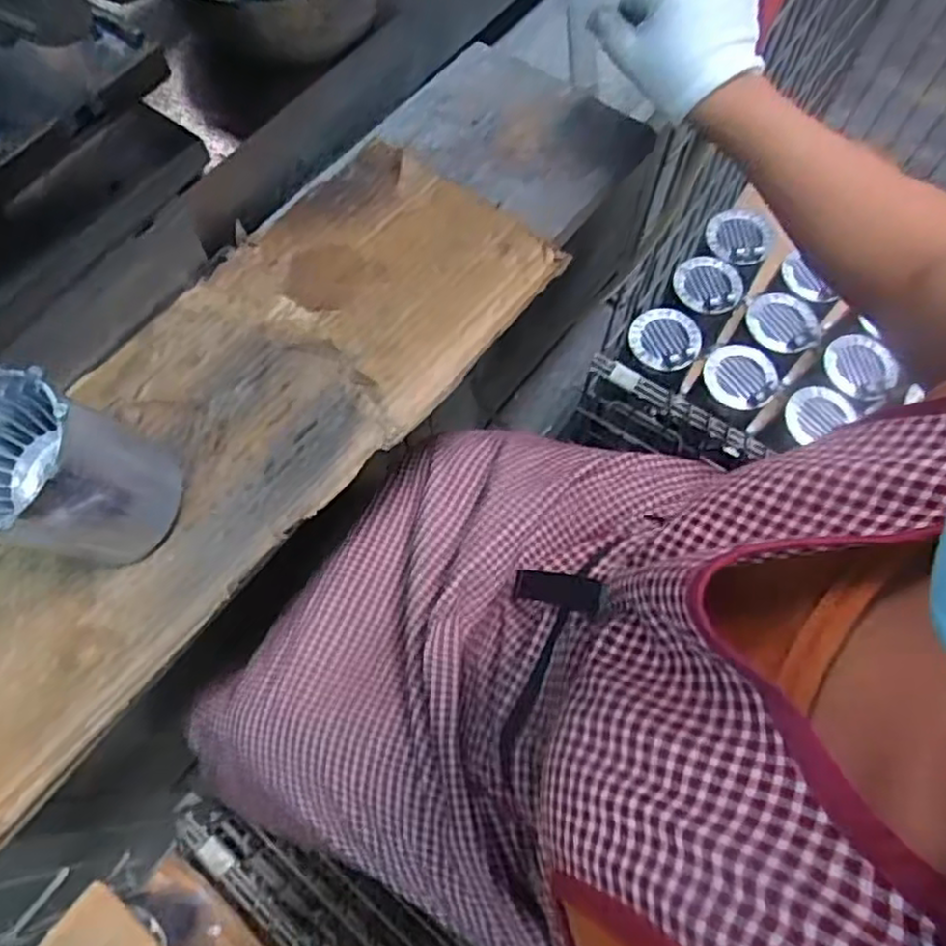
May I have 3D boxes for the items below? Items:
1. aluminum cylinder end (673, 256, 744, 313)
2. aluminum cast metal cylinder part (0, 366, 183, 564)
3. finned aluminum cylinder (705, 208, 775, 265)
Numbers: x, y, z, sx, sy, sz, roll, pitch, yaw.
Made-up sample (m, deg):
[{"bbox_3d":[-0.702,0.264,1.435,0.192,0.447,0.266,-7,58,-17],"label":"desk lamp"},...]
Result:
[{"bbox_3d":[0.301,-0.240,0.911,0.085,0.028,0.076,29,70,10],"label":"aluminum cylinder end"},{"bbox_3d":[-0.254,0.007,0.430,0.110,0.118,0.096,10,68,3],"label":"aluminum cast metal cylinder part"},{"bbox_3d":[0.348,-0.304,0.929,0.077,0.032,0.079,-2,68,-2],"label":"finned aluminum cylinder"}]

